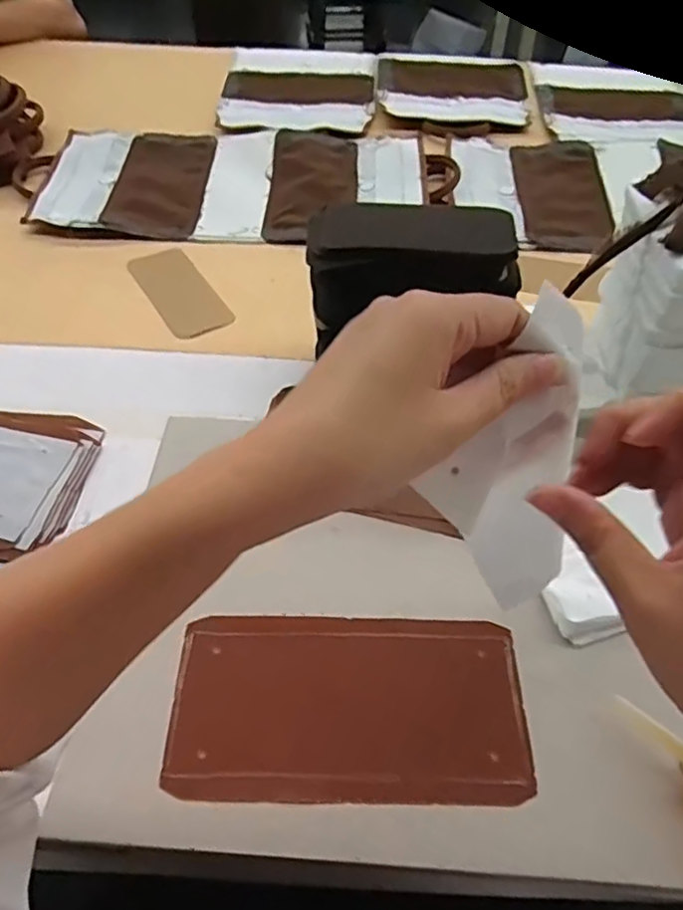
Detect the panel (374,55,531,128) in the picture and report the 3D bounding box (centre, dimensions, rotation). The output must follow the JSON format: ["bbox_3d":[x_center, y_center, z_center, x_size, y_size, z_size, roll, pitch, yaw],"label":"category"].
[{"bbox_3d":[0.186,-0.619,1.068,0.242,0.016,0.273,4,53,2],"label":"panel"}]

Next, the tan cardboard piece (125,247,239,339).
[{"bbox_3d":[-0.194,-0.195,0.752,0.071,0.009,0.163,-28,58,-21],"label":"tan cardboard piece"}]

